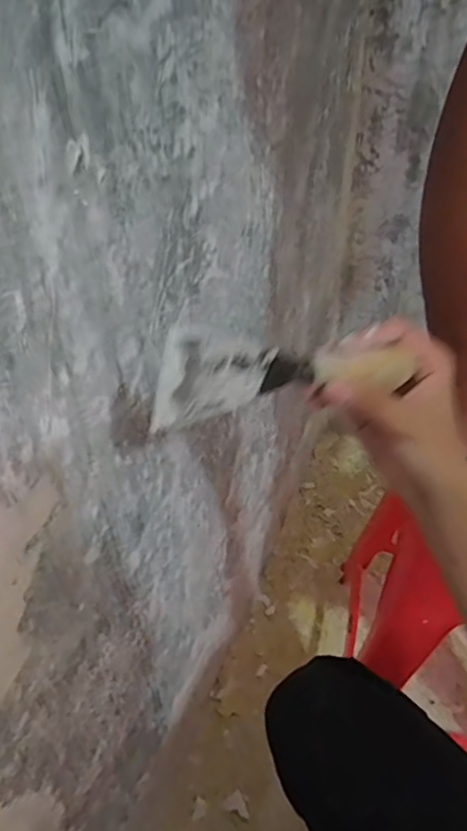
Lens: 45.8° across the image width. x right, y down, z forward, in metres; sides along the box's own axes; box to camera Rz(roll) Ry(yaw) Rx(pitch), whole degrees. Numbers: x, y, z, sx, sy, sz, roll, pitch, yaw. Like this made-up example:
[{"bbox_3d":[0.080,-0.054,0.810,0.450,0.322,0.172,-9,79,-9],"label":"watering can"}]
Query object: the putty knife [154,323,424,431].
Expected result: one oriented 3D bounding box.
[{"bbox_3d":[0.035,-0.022,0.334,0.160,0.069,0.018,-4,41,-20],"label":"putty knife"}]

